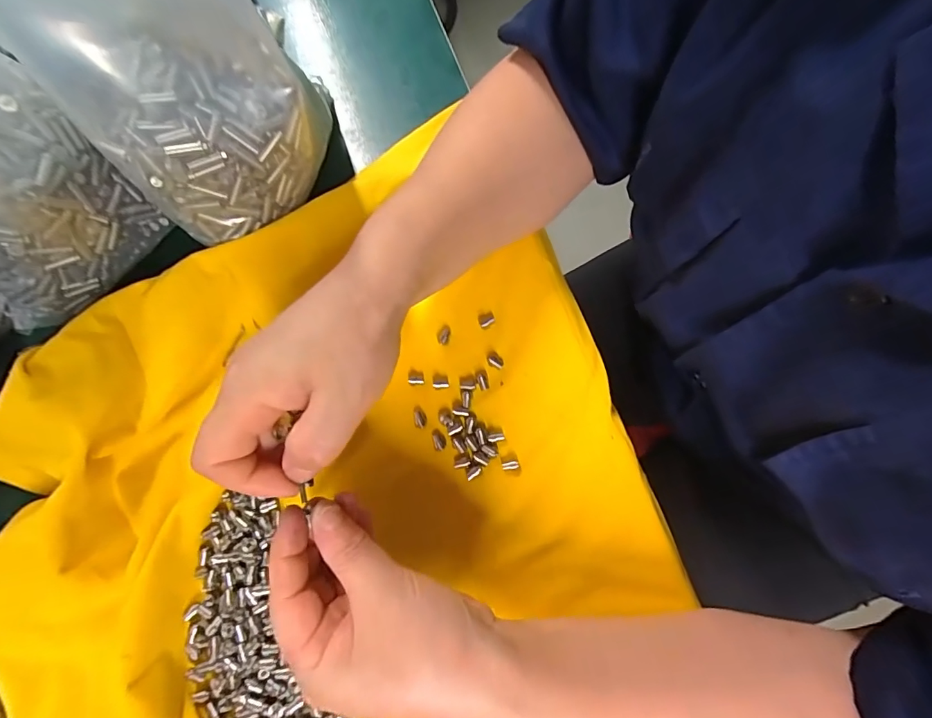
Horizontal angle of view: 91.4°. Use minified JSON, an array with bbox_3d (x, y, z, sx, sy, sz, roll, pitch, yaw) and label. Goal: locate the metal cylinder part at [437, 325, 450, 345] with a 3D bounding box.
[{"bbox_3d":[-0.015,-0.016,0.301,0.007,0.005,0.013,19,77,7],"label":"metal cylinder part"}]

